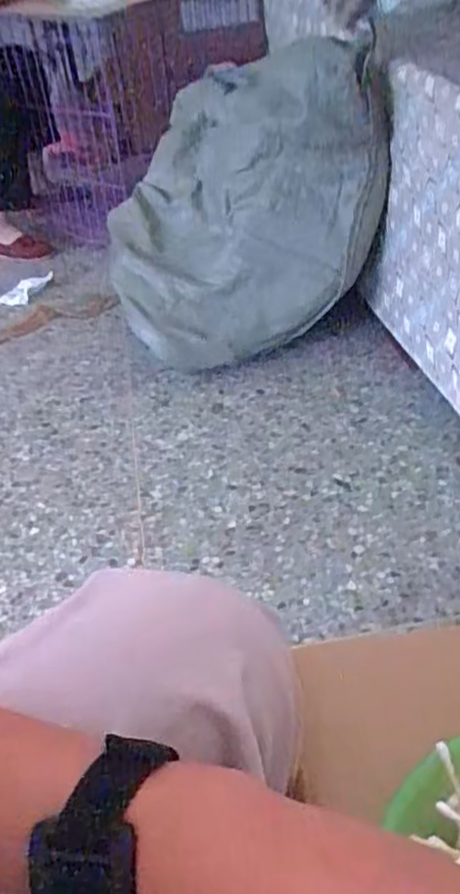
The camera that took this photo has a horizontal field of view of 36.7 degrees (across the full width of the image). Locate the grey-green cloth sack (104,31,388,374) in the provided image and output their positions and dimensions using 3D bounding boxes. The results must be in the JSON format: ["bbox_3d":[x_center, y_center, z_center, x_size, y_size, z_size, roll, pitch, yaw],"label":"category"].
[{"bbox_3d":[-0.004,-0.489,1.390,0.492,0.530,0.412,-12,39,-5],"label":"grey-green cloth sack"}]

